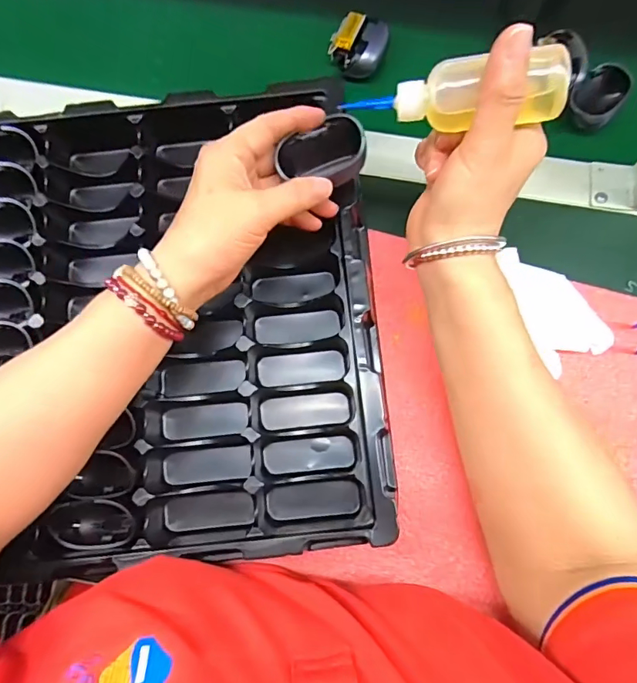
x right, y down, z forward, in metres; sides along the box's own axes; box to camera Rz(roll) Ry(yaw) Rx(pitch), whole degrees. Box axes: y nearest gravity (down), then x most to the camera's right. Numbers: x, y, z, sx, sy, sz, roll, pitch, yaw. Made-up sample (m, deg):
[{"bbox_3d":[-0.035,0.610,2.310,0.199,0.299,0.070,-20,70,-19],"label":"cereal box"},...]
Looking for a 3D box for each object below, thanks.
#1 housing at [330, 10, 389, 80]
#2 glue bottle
[{"bbox_3d":[0.035,-0.250,0.396,0.045,0.021,0.043,0,77,1],"label":"housing"},{"bbox_3d":[0.072,-0.132,0.248,0.110,0.028,0.029,-1,81,10],"label":"glue bottle"}]

